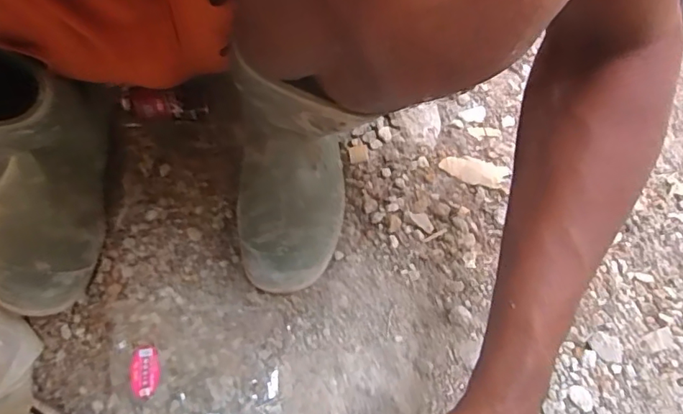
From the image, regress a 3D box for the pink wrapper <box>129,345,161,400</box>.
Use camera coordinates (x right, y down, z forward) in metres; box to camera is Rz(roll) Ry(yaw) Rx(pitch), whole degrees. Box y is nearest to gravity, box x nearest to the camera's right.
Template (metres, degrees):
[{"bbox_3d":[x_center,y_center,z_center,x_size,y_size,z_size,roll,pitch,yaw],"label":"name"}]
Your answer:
[{"bbox_3d":[-0.187,0.159,0.500,0.028,0.009,0.048,-6,64,0],"label":"pink wrapper"}]

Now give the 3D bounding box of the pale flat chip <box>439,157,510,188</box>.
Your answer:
[{"bbox_3d":[0.141,-0.040,0.571,0.066,0.007,0.028,12,66,9],"label":"pale flat chip"}]

